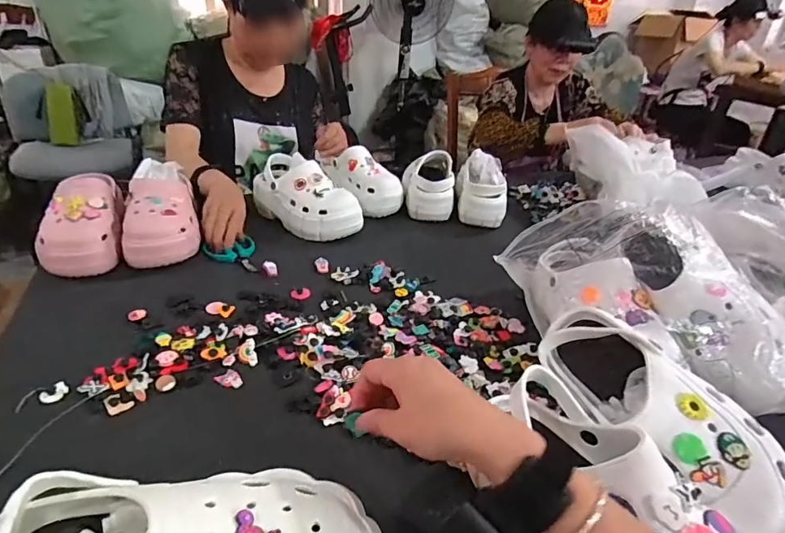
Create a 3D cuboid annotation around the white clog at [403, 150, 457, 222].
[{"bbox_3d":[0.076,-0.199,1.034,0.103,0.105,0.225,3,31,-2],"label":"white clog"}]

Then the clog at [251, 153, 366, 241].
[{"bbox_3d":[-0.171,-0.140,0.902,0.225,0.109,0.106,27,38,32],"label":"clog"}]

